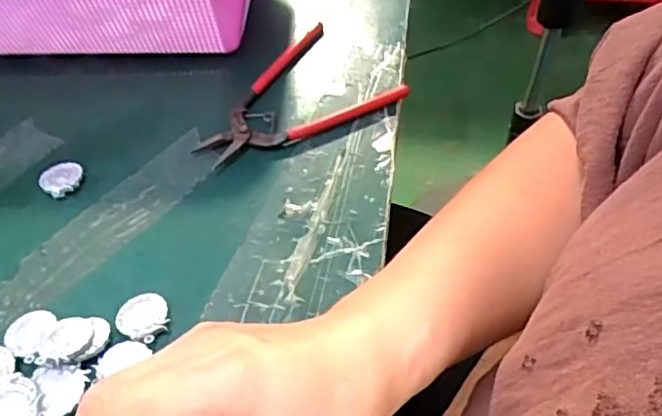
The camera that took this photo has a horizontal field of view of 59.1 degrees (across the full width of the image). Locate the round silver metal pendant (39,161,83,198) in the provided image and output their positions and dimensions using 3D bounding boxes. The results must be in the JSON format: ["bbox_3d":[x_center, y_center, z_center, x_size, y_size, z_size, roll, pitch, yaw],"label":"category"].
[{"bbox_3d":[-0.180,-0.020,0.391,0.030,0.007,0.027,34,62,28],"label":"round silver metal pendant"}]

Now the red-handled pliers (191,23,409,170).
[{"bbox_3d":[-0.030,-0.074,0.421,0.141,0.015,0.098,-36,57,-21],"label":"red-handled pliers"}]

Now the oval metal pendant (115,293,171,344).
[{"bbox_3d":[-0.103,0.059,0.320,0.029,0.004,0.027,34,62,28],"label":"oval metal pendant"}]

